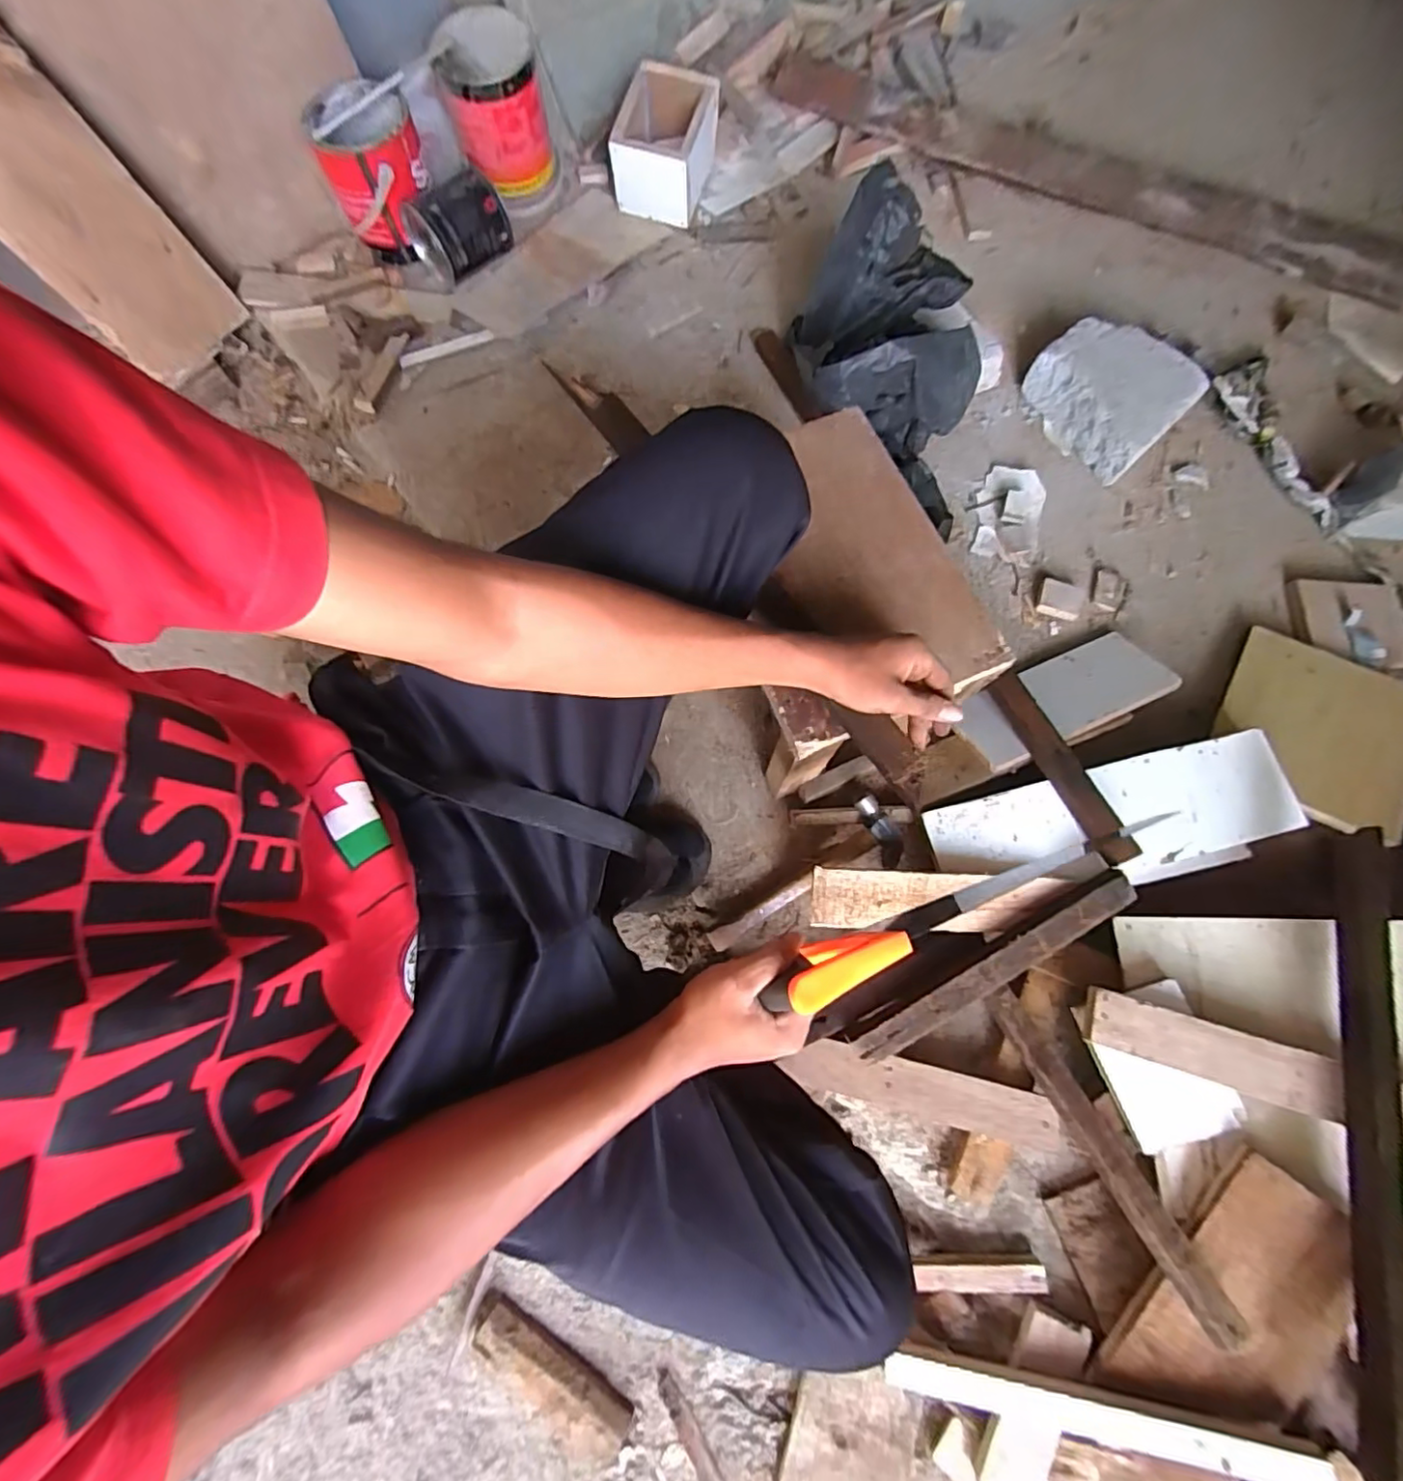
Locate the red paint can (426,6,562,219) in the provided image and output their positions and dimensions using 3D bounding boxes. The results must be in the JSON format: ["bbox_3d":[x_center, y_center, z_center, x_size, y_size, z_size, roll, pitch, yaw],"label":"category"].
[{"bbox_3d":[-0.321,-0.996,0.962,0.148,0.154,0.183,-11,74,-2],"label":"red paint can"}]

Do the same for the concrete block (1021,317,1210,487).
[{"bbox_3d":[0.581,-0.501,0.860,0.189,0.073,0.202,-40,77,-10],"label":"concrete block"}]

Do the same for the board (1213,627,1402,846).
[{"bbox_3d":[0.737,-0.014,0.720,0.197,0.015,0.232,30,70,18],"label":"board"}]

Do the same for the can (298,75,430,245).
[{"bbox_3d":[-0.494,-0.864,0.931,0.153,0.154,0.147,-22,75,-6],"label":"can"}]

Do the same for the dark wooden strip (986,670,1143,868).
[{"bbox_3d":[0.407,0.025,0.688,0.044,0.014,0.237,-19,65,-2],"label":"dark wooden strip"}]

